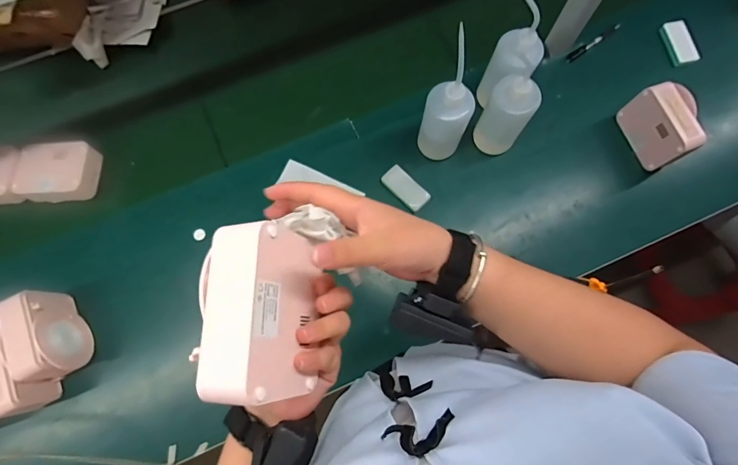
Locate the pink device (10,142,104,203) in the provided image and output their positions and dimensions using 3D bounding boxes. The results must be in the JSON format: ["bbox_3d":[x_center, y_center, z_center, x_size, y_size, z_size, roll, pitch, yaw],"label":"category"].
[{"bbox_3d":[-0.569,-0.111,0.723,0.126,0.051,0.105,1,76,1],"label":"pink device"}]

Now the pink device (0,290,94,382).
[{"bbox_3d":[-0.506,0.161,0.615,0.066,0.085,0.130,-26,77,-6],"label":"pink device"}]

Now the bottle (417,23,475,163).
[{"bbox_3d":[0.129,-0.193,0.632,0.074,0.215,0.070,27,77,7],"label":"bottle"}]

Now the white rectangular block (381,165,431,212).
[{"bbox_3d":[0.067,-0.081,0.715,0.091,0.022,0.042,44,80,10],"label":"white rectangular block"}]

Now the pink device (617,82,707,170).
[{"bbox_3d":[0.527,-0.188,0.708,0.054,0.127,0.130,-16,76,-4],"label":"pink device"}]

